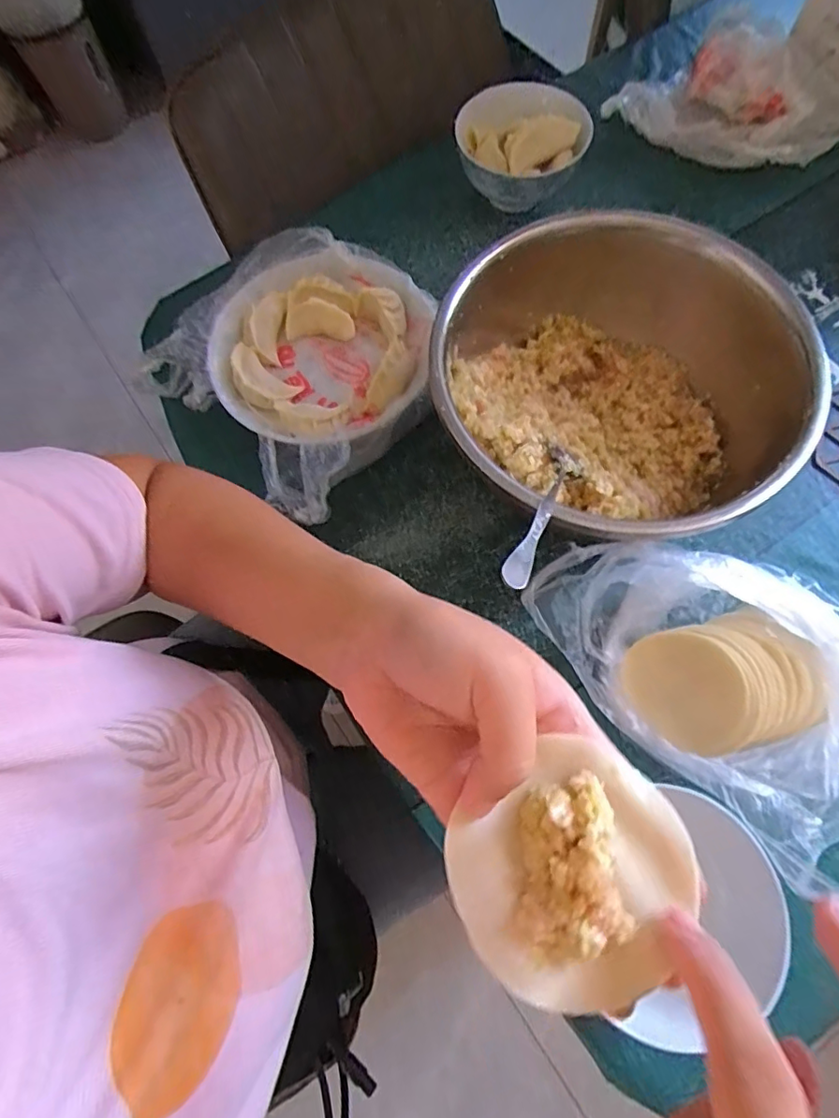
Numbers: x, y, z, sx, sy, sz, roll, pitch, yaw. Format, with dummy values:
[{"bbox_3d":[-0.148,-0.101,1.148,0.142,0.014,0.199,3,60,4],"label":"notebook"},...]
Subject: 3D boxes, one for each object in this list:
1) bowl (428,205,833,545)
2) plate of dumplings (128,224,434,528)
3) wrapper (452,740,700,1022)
[{"bbox_3d":[0.133,-0.122,0.407,0.240,0.108,0.247,-1,70,3],"label":"bowl"},{"bbox_3d":[-0.094,-0.172,0.460,0.223,0.042,0.218,-1,70,3],"label":"plate of dumplings"},{"bbox_3d":[0.052,0.102,0.177,0.066,0.025,0.076,38,76,12],"label":"wrapper"}]

